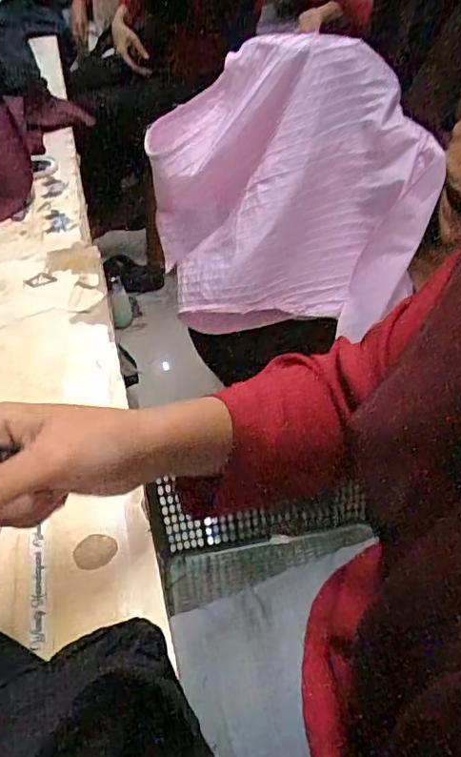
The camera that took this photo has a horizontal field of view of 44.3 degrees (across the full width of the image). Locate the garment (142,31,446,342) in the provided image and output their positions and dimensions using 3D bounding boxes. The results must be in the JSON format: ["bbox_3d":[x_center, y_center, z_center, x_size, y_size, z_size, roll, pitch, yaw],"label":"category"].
[{"bbox_3d":[0.087,-0.267,0.805,0.376,0.344,0.194,-3,43,1],"label":"garment"}]

